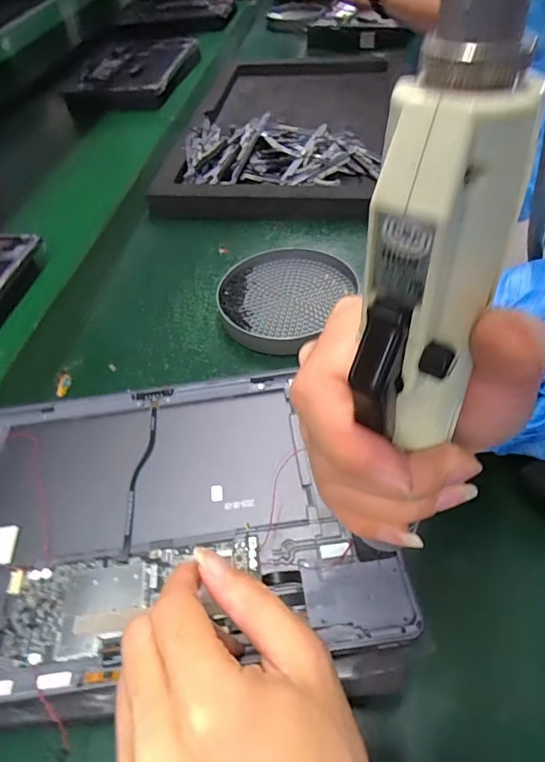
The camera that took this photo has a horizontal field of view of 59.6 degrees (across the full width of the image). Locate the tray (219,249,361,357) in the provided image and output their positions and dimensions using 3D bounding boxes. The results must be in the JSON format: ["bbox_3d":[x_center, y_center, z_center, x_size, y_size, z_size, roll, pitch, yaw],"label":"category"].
[{"bbox_3d":[0.005,-0.071,0.397,0.103,0.020,0.116,23,57,26],"label":"tray"}]

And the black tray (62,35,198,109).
[{"bbox_3d":[-0.236,-0.536,0.816,0.178,0.022,0.304,0,50,10],"label":"black tray"}]

